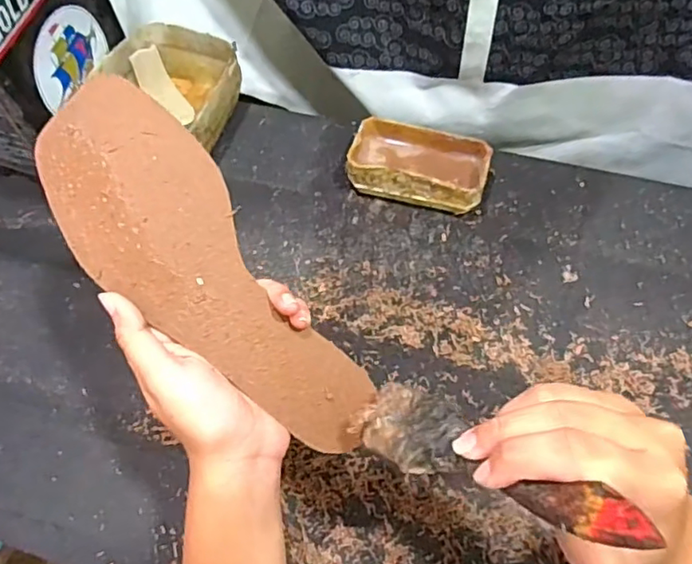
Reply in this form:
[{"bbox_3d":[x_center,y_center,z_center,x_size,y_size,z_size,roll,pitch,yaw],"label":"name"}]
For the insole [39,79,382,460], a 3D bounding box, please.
[{"bbox_3d":[-0.074,-0.002,0.306,0.077,0.023,0.227,-41,95,-19],"label":"insole"}]

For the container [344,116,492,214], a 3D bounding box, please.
[{"bbox_3d":[0.071,-0.111,0.552,0.128,0.049,0.079,13,62,10],"label":"container"}]

